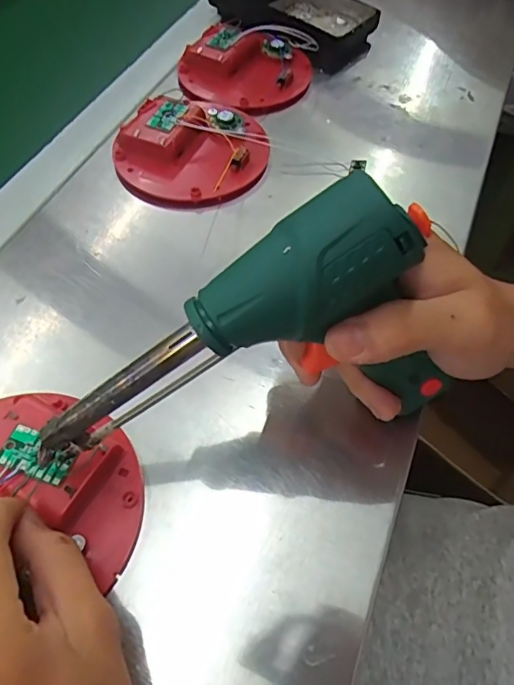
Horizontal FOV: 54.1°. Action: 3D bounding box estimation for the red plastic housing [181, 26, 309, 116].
[{"bbox_3d":[-0.009,-0.256,0.463,0.115,0.029,0.104,21,58,17],"label":"red plastic housing"}]

